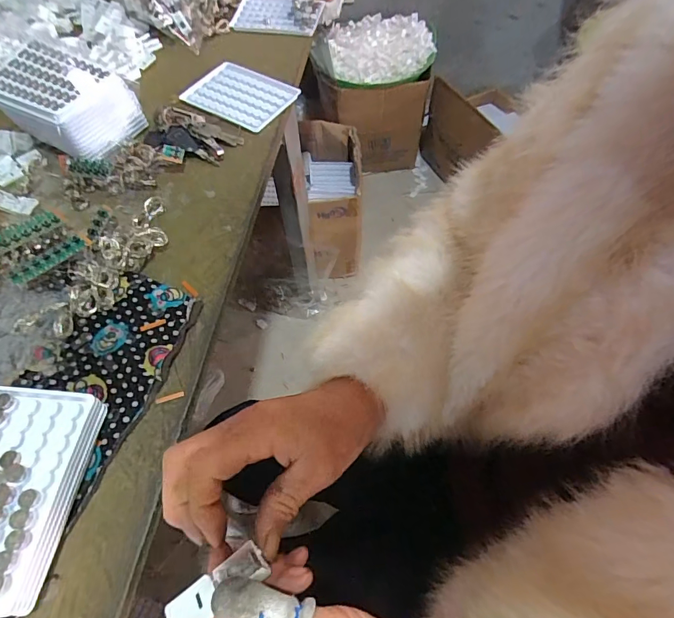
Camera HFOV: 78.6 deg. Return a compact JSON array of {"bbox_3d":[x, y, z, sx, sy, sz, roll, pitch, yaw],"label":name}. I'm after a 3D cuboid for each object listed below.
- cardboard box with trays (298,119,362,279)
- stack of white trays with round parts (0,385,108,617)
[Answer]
[{"bbox_3d":[-0.009,-0.296,1.158,0.148,0.278,0.338,-6,60,-2],"label":"cardboard box with trays"},{"bbox_3d":[-0.224,0.120,0.276,0.098,0.038,0.131,5,60,4],"label":"stack of white trays with round parts"}]

